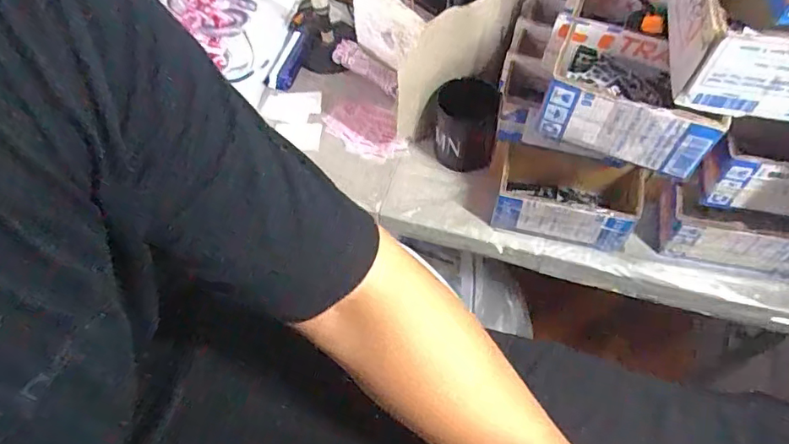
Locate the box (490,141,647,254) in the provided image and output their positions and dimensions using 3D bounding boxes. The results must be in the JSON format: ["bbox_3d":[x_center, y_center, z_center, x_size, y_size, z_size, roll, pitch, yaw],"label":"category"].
[{"bbox_3d":[0.208,-0.028,0.642,0.170,0.081,0.088,11,59,9],"label":"box"}]

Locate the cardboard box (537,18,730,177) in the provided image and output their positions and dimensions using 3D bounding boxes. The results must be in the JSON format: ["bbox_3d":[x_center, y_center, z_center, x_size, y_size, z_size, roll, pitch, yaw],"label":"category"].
[{"bbox_3d":[0.217,-0.121,0.506,0.158,0.067,0.105,17,60,12],"label":"cardboard box"}]

